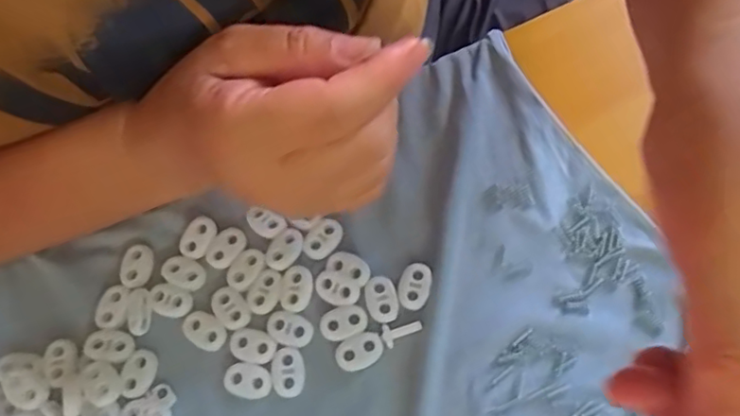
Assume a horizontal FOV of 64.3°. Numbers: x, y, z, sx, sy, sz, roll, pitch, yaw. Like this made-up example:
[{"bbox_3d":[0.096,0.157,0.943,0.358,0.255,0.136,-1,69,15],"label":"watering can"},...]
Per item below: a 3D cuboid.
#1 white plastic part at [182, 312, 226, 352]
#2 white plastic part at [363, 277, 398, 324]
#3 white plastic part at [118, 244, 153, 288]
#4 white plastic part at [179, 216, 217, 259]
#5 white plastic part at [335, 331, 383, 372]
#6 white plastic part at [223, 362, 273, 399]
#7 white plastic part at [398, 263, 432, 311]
[{"bbox_3d":[-0.080,0.059,0.282,0.022,0.004,0.015,29,73,15],"label":"white plastic part"},{"bbox_3d":[0.005,0.043,0.280,0.015,0.004,0.022,-18,68,-3],"label":"white plastic part"},{"bbox_3d":[-0.118,0.029,0.296,0.016,0.004,0.022,0,68,4],"label":"white plastic part"},{"bbox_3d":[-0.088,0.015,0.299,0.016,0.005,0.022,17,70,11],"label":"white plastic part"},{"bbox_3d":[-0.005,0.067,0.273,0.022,0.004,0.015,-27,69,-6],"label":"white plastic part"},{"bbox_3d":[-0.057,0.081,0.274,0.022,0.005,0.015,7,69,7],"label":"white plastic part"},{"bbox_3d":[0.022,0.037,0.282,0.015,0.004,0.023,8,69,8],"label":"white plastic part"}]

